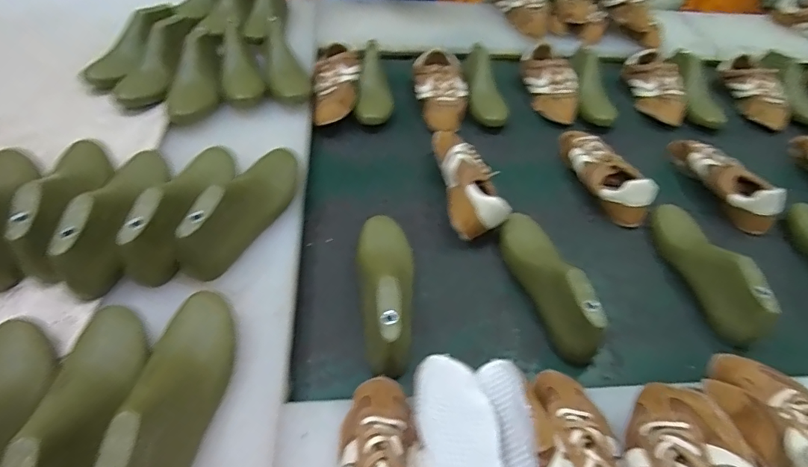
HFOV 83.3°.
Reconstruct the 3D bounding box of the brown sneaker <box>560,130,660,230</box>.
[{"bbox_3d":[0.342,-0.114,0.811,0.079,0.069,0.236,-11,51,-14],"label":"brown sneaker"}]

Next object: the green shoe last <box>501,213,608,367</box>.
[{"bbox_3d":[0.200,0.059,0.624,0.069,0.094,0.236,-8,50,-12],"label":"green shoe last"}]

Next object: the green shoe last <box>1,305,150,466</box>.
[{"bbox_3d":[-0.293,0.169,0.417,0.078,0.091,0.239,-4,50,-8],"label":"green shoe last"}]

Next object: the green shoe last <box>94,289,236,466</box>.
[{"bbox_3d":[-0.213,0.152,0.437,0.071,0.090,0.249,1,49,-4],"label":"green shoe last"}]

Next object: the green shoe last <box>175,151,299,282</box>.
[{"bbox_3d":[-0.214,-0.045,0.620,0.075,0.091,0.236,15,50,8],"label":"green shoe last"}]

